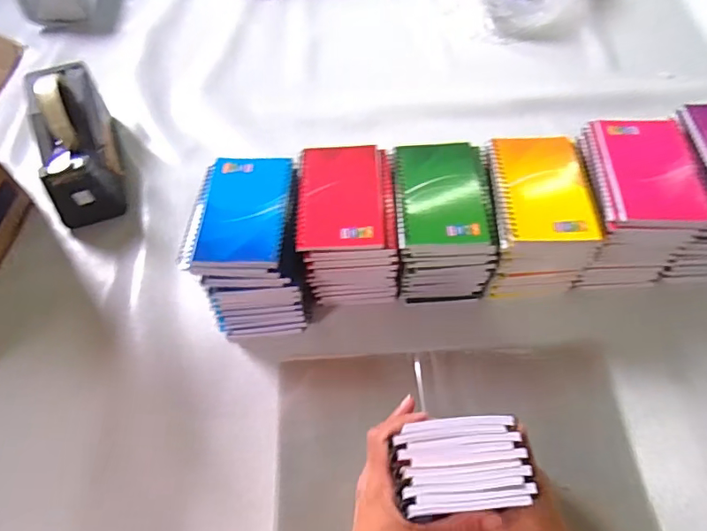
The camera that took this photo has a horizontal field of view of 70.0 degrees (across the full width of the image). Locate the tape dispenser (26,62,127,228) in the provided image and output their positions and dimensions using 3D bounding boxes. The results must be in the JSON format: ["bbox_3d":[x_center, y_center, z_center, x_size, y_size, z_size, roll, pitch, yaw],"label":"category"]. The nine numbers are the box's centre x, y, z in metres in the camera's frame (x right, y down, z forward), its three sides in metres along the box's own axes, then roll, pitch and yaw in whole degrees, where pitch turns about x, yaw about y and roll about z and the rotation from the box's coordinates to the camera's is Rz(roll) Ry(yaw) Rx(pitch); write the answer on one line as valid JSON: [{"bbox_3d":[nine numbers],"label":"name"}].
[{"bbox_3d":[-0.348,-0.163,0.632,0.075,0.122,0.196,-15,60,-7],"label":"tape dispenser"}]

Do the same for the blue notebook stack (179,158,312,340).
[{"bbox_3d":[-0.108,-0.019,0.537,0.110,0.115,0.153,-6,59,-1],"label":"blue notebook stack"}]

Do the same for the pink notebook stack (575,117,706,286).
[{"bbox_3d":[0.289,-0.064,0.543,0.098,0.130,0.136,-2,59,1],"label":"pink notebook stack"}]

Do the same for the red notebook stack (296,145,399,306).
[{"bbox_3d":[-0.005,-0.037,0.557,0.095,0.122,0.140,-2,59,1],"label":"red notebook stack"}]

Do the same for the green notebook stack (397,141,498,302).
[{"bbox_3d":[0.093,-0.043,0.562,0.096,0.128,0.138,-3,59,0],"label":"green notebook stack"}]

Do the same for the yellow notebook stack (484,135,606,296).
[{"bbox_3d":[0.187,-0.046,0.542,0.093,0.121,0.138,-2,59,1],"label":"yellow notebook stack"}]

